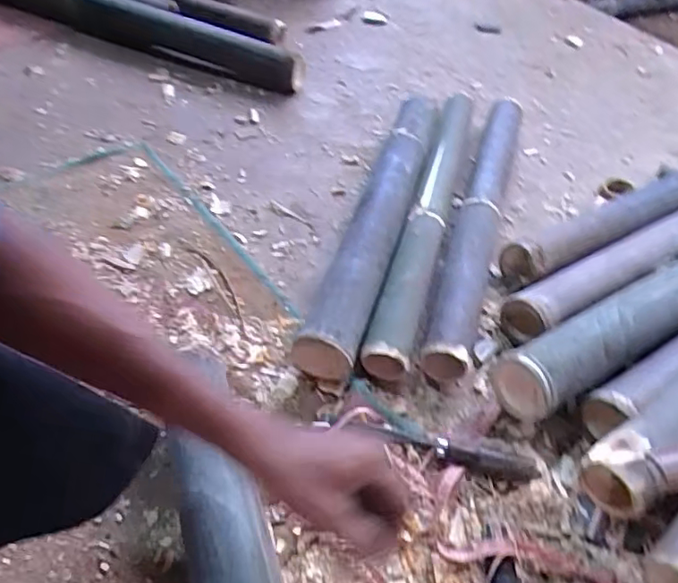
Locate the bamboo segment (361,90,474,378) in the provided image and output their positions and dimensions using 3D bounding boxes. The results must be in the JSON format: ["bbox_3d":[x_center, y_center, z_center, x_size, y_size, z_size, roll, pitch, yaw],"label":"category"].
[{"bbox_3d":[0.147,-0.144,0.923,0.062,0.058,0.659,15,50,8],"label":"bamboo segment"}]

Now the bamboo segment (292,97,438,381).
[{"bbox_3d":[0.063,-0.126,0.881,0.089,0.081,0.584,16,50,9],"label":"bamboo segment"}]

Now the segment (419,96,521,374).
[{"bbox_3d":[0.221,-0.130,0.906,0.067,0.074,0.621,16,50,9],"label":"segment"}]

